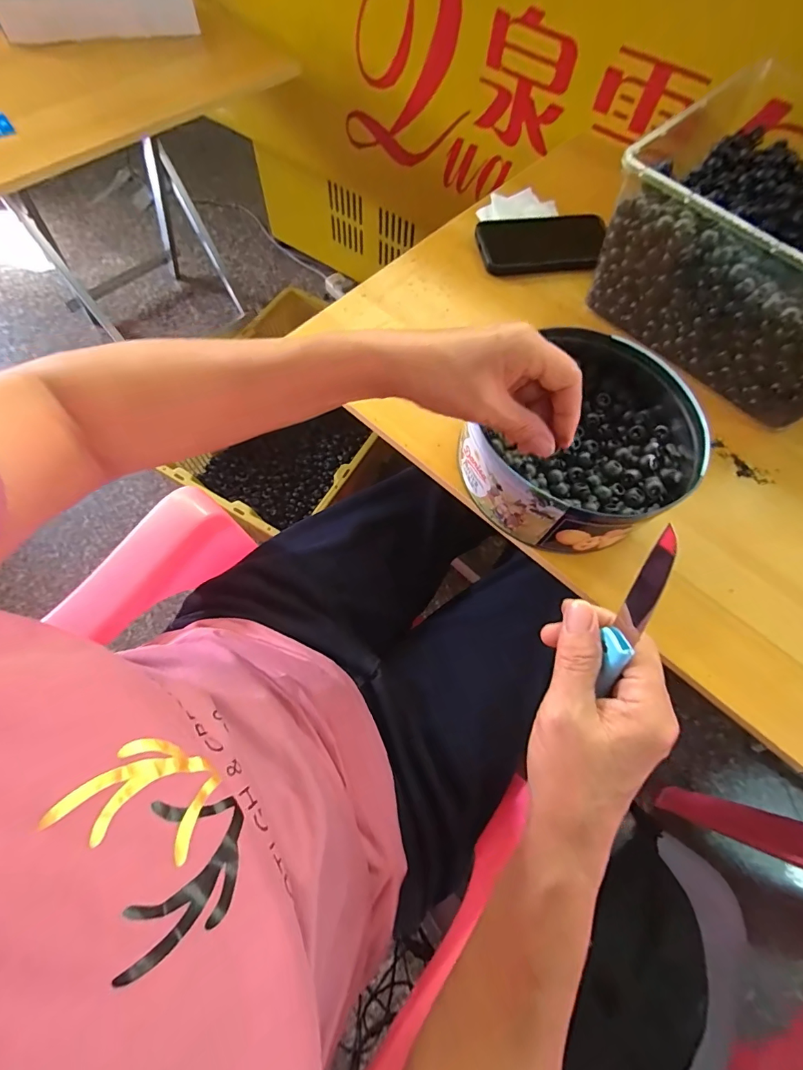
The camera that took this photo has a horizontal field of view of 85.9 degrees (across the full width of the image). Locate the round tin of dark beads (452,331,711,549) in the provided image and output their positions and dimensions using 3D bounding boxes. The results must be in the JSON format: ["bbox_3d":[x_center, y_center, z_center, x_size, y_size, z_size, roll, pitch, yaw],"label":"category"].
[{"bbox_3d":[0.166,-0.083,0.383,0.160,0.065,0.203,41,72,12],"label":"round tin of dark beads"}]

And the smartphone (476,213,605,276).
[{"bbox_3d":[0.169,-0.352,0.518,0.150,0.010,0.082,-5,74,-4],"label":"smartphone"}]

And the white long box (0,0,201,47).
[{"bbox_3d":[-0.474,-0.834,0.670,0.279,0.056,0.103,-13,70,-8],"label":"white long box"}]

